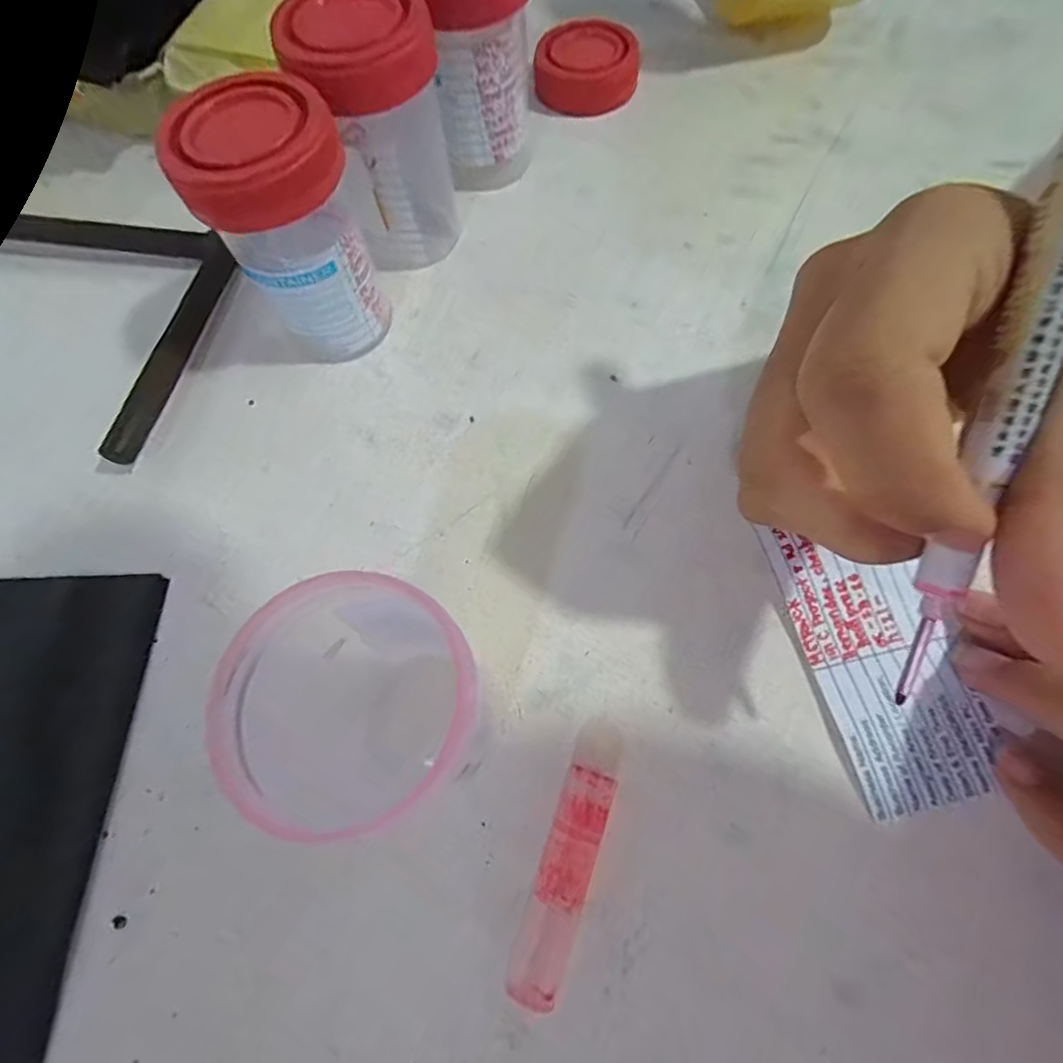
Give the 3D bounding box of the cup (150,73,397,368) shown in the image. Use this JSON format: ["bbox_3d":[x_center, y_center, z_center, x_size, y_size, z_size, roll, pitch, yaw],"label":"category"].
[{"bbox_3d":[-0.068,-0.085,0.163,0.040,0.069,0.035,-32,70,-10],"label":"cup"}]

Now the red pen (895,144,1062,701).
[{"bbox_3d":[0.084,-0.030,0.093,0.009,0.006,0.125,12,103,8],"label":"red pen"}]

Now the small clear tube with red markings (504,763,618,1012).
[{"bbox_3d":[0.007,0.077,0.122,0.011,0.011,0.045,18,70,10],"label":"small clear tube with red markings"}]

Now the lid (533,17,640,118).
[{"bbox_3d":[0.023,-0.194,0.230,0.042,0.016,0.036,-2,68,2],"label":"lid"}]

